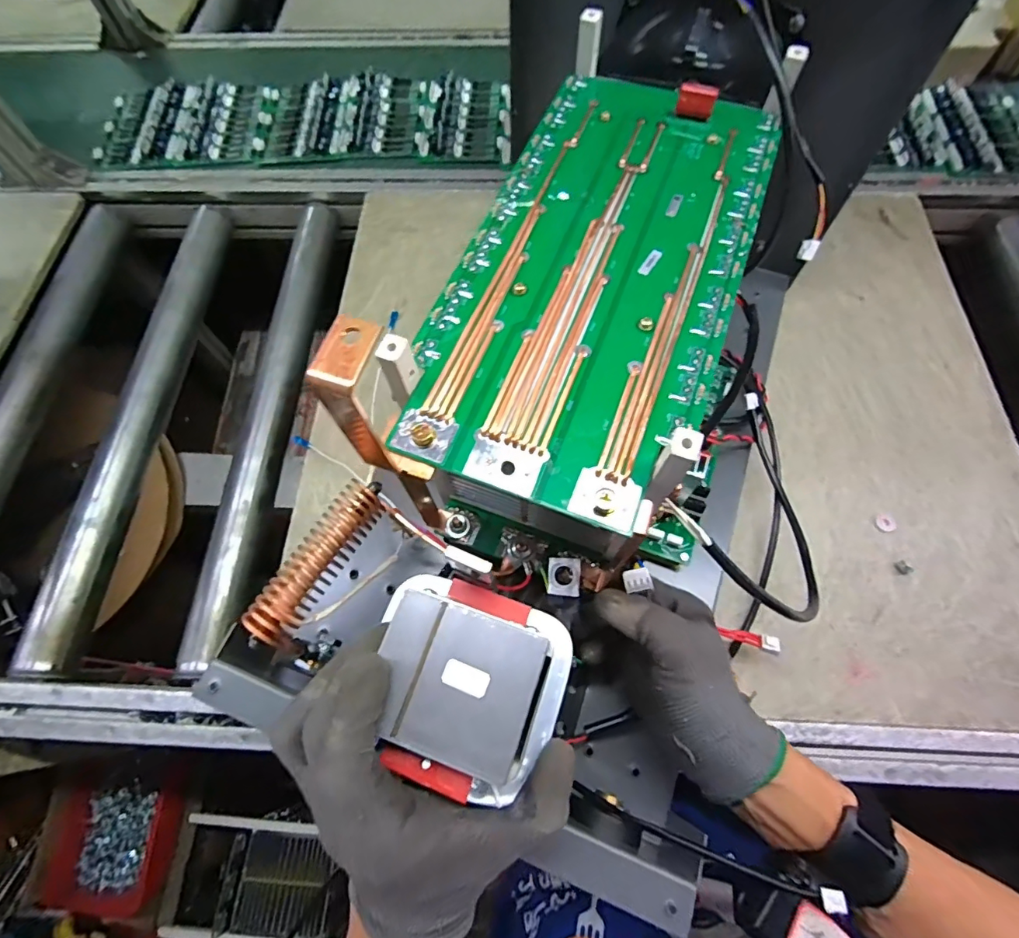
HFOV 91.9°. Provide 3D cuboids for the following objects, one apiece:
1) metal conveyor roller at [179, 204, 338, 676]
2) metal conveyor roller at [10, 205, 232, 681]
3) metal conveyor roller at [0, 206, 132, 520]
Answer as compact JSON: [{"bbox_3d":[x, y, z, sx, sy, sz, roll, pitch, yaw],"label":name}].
[{"bbox_3d":[-0.267,-0.084,0.558,0.050,0.036,0.567,1,67,2],"label":"metal conveyor roller"},{"bbox_3d":[-0.417,-0.080,0.563,0.046,0.036,0.581,2,67,3],"label":"metal conveyor roller"},{"bbox_3d":[-0.564,-0.084,0.571,0.043,0.046,0.581,1,67,2],"label":"metal conveyor roller"}]

